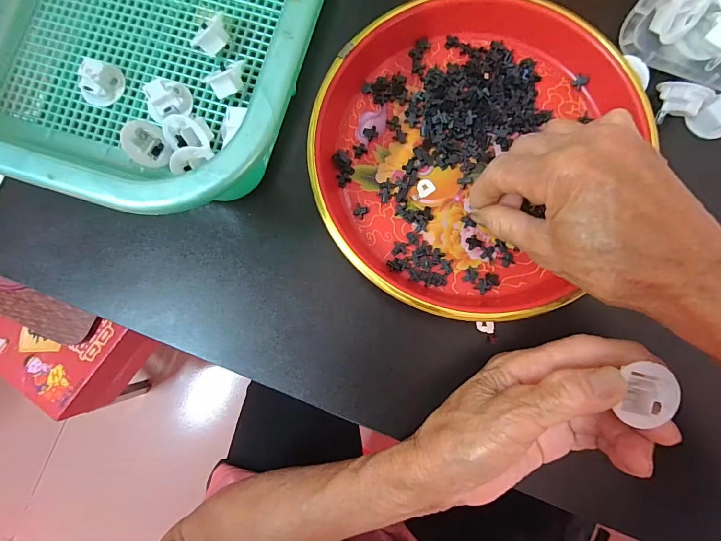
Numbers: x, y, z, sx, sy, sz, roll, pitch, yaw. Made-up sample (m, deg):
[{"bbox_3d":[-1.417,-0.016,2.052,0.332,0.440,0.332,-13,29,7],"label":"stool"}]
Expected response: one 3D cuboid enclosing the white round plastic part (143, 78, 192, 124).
[{"bbox_3d":[-0.137,-0.121,0.270,0.030,0.018,0.025,-16,82,0],"label":"white round plastic part"}]

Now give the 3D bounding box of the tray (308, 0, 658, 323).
[{"bbox_3d":[0.069,-0.086,0.259,0.195,0.028,0.218,21,84,4],"label":"tray"}]

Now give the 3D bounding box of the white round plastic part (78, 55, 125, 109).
[{"bbox_3d":[-0.186,-0.134,0.272,0.021,0.025,0.031,38,85,6],"label":"white round plastic part"}]

